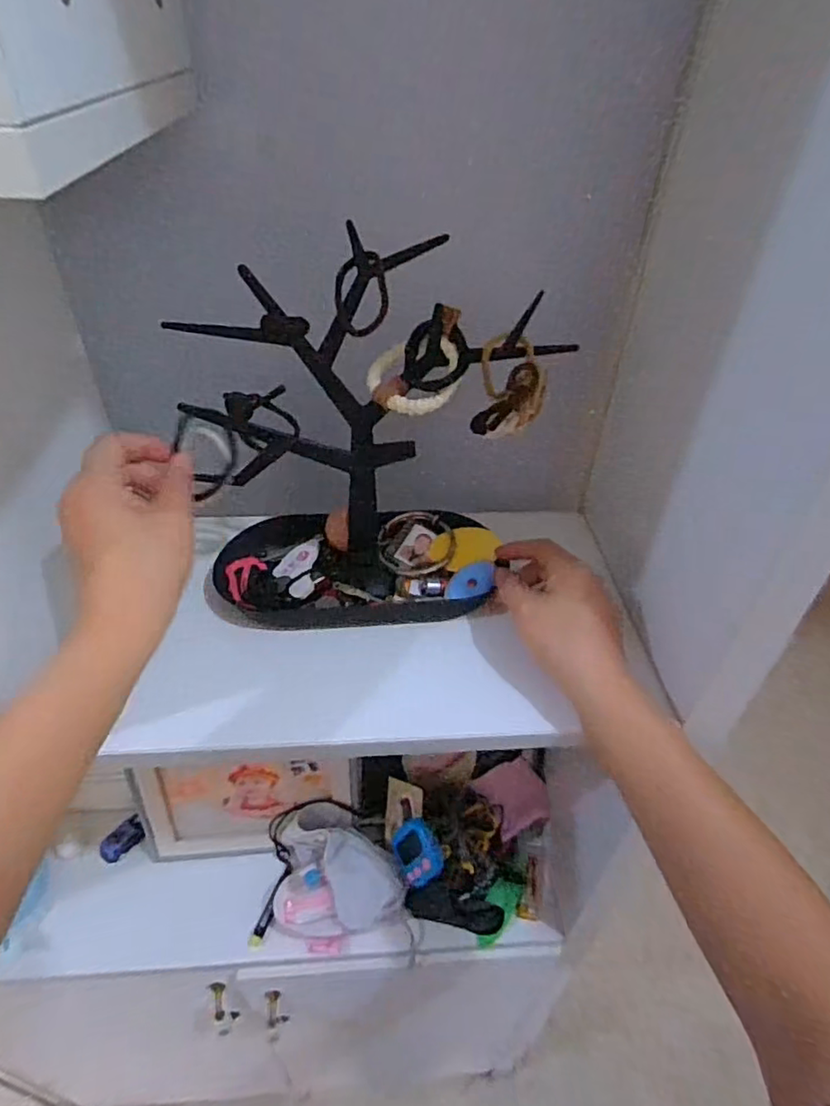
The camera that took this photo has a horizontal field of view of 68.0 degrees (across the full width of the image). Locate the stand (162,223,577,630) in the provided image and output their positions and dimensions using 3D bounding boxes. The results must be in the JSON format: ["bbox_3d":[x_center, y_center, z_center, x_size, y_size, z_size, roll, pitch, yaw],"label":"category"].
[{"bbox_3d":[-0.038,-0.070,0.424,0.212,0.249,0.095,-3,42,-7],"label":"stand"}]

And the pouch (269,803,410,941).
[{"bbox_3d":[-0.089,0.351,0.688,0.143,0.063,0.126,-4,42,-9],"label":"pouch"}]

